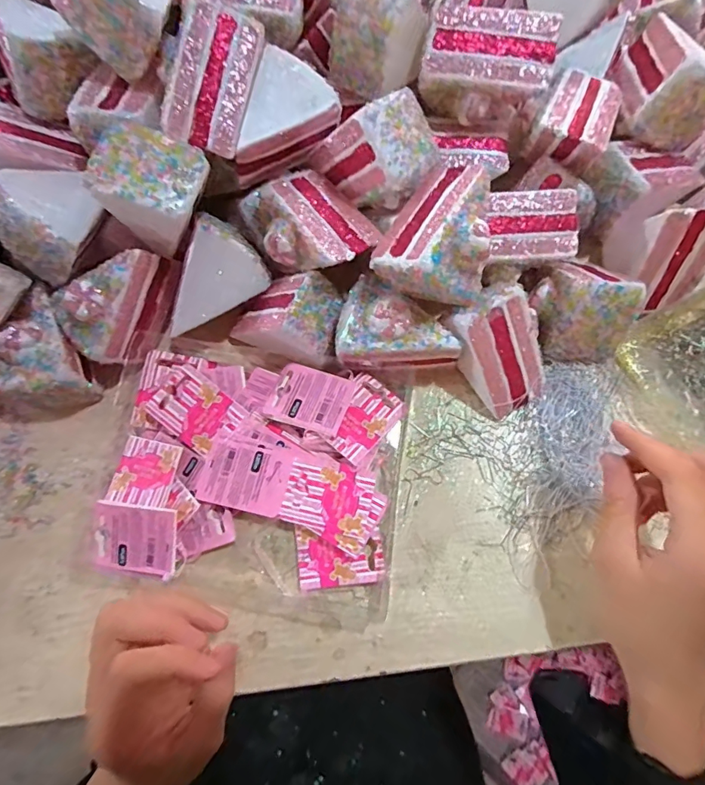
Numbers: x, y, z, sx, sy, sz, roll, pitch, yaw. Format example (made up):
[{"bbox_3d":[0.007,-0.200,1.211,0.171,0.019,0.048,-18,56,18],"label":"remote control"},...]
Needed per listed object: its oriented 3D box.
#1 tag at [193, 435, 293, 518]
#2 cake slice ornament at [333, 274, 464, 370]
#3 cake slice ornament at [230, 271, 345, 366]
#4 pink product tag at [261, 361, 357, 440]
[{"bbox_3d":[-0.075,0.058,0.315,0.059,0.004,0.045,12,73,6],"label":"tag"},{"bbox_3d":[0.033,-0.047,0.323,0.087,0.049,0.060,6,72,4],"label":"cake slice ornament"},{"bbox_3d":[-0.049,-0.055,0.331,0.077,0.052,0.055,14,73,7],"label":"cake slice ornament"},{"bbox_3d":[-0.031,0.004,0.325,0.057,0.006,0.044,17,67,12],"label":"pink product tag"}]

